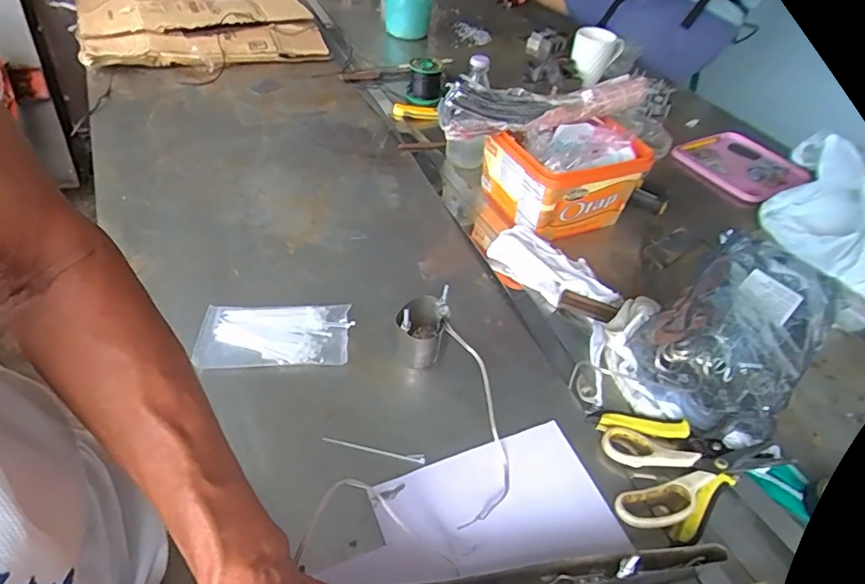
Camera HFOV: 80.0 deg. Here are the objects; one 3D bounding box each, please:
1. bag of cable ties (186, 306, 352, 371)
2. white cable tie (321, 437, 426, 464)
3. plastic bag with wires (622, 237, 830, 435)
[{"bbox_3d":[-0.174,0.045,0.565,0.160,0.015,0.077,1,44,-5],"label":"bag of cable ties"},{"bbox_3d":[-0.056,0.150,0.488,0.099,0.004,0.009,9,44,4],"label":"white cable tie"},{"bbox_3d":[0.354,0.028,0.583,0.145,0.099,0.295,36,52,28],"label":"plastic bag with wires"}]

